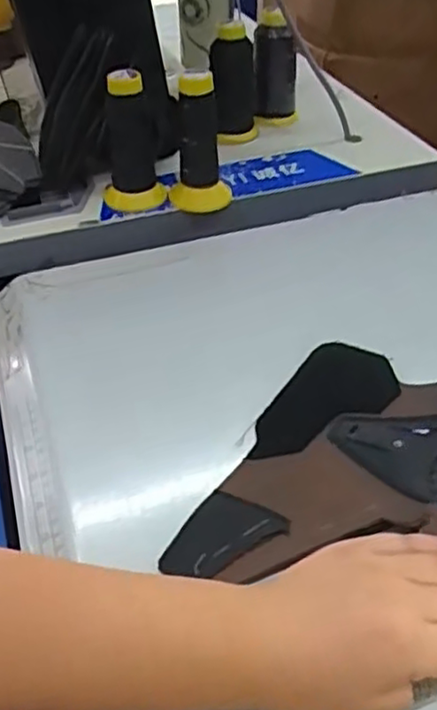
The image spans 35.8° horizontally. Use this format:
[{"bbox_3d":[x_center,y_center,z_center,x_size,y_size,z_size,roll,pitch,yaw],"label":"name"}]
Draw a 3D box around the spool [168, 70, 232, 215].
[{"bbox_3d":[-0.021,-0.205,0.649,0.056,0.131,0.053,-6,42,-6],"label":"spool"}]

